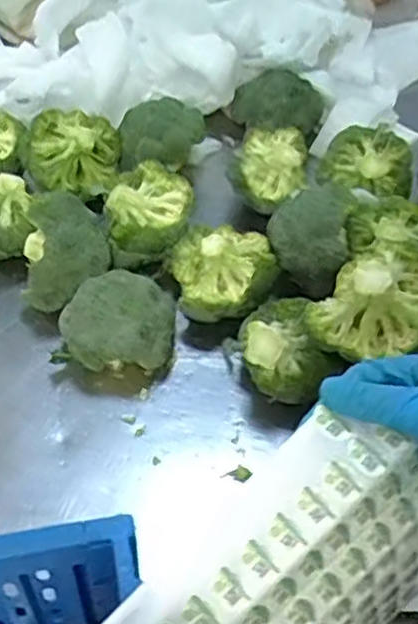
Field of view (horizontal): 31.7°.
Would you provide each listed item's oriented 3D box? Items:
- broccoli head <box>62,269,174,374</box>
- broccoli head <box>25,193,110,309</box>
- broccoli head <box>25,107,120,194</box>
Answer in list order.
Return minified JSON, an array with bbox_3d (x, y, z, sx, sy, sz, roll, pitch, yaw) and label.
[{"bbox_3d":[-0.099,0.013,0.813,0.124,0.097,0.099,-16,49,-15],"label":"broccoli head"},{"bbox_3d":[-0.167,-0.073,0.845,0.100,0.105,0.087,-4,47,-5],"label":"broccoli head"},{"bbox_3d":[-0.186,-0.217,1.001,0.119,0.069,0.119,1,47,-1],"label":"broccoli head"}]

